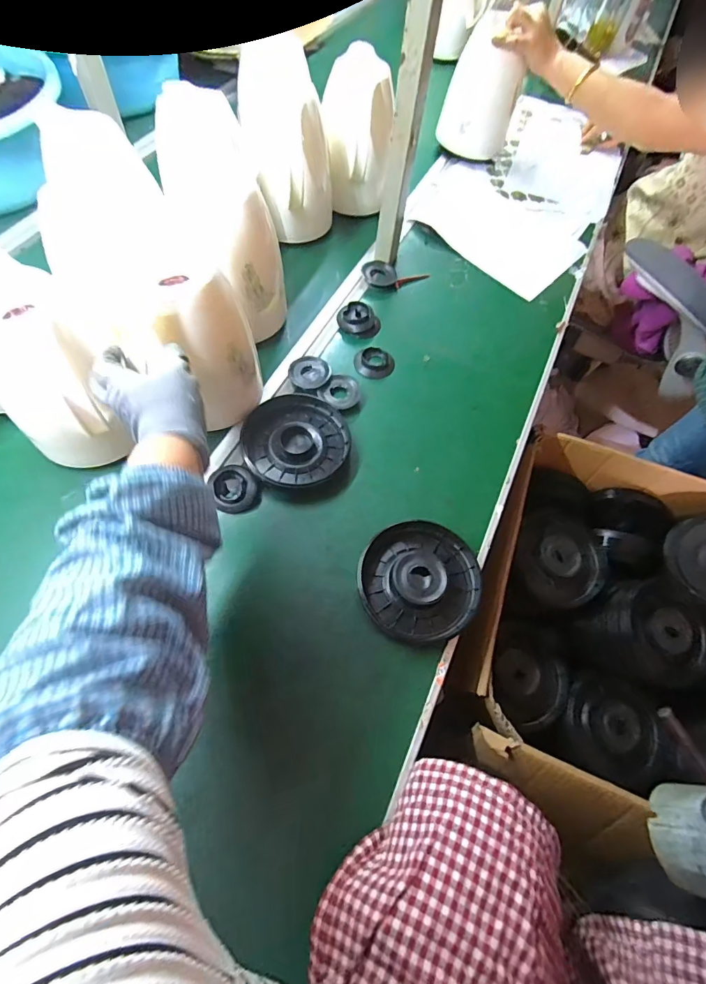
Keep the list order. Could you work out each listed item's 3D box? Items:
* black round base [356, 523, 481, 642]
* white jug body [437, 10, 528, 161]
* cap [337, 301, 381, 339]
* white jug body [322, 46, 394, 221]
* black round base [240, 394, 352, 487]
[{"bbox_3d":[0.078,0.100,0.512,0.138,0.027,0.139,1,64,-2],"label":"black round base"},{"bbox_3d":[0.256,-0.798,0.883,0.148,0.213,0.109,2,64,-2],"label":"white jug body"},{"bbox_3d":[0.009,-0.273,0.700,0.061,0.032,0.049,24,65,9],"label":"cap"},{"bbox_3d":[0.006,-0.603,0.743,0.109,0.187,0.109,-2,64,-4],"label":"white jug body"},{"bbox_3d":[-0.078,-0.076,0.592,0.138,0.025,0.141,1,64,-2],"label":"black round base"}]

